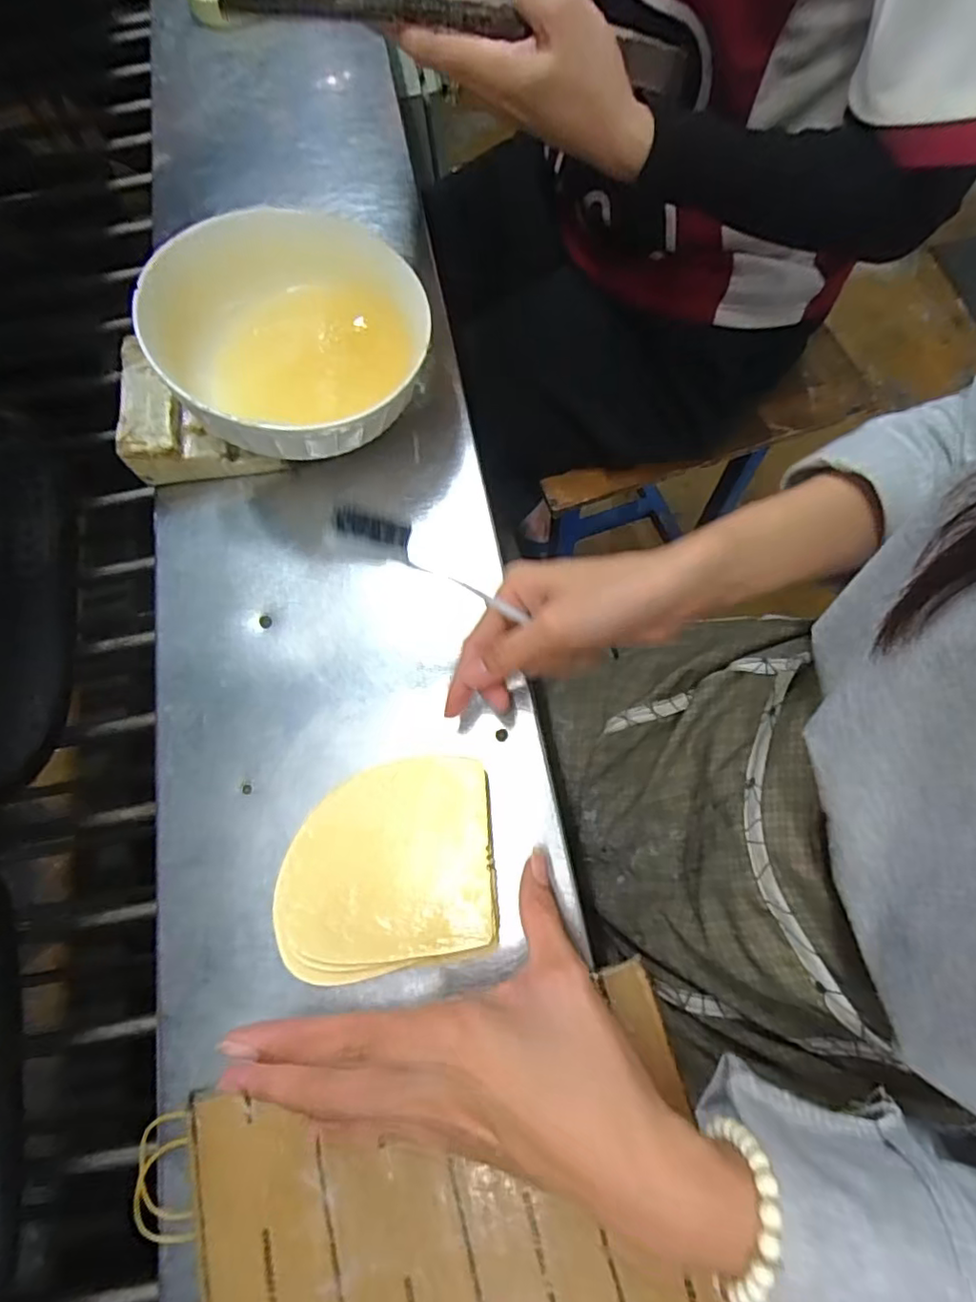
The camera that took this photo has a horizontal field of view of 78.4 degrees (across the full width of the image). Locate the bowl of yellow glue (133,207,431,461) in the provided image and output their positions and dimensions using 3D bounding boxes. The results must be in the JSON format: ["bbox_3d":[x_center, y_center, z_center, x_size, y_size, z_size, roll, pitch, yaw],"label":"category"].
[{"bbox_3d":[-0.128,-0.195,0.398,0.141,0.081,0.166,-40,76,-10],"label":"bowl of yellow glue"}]

